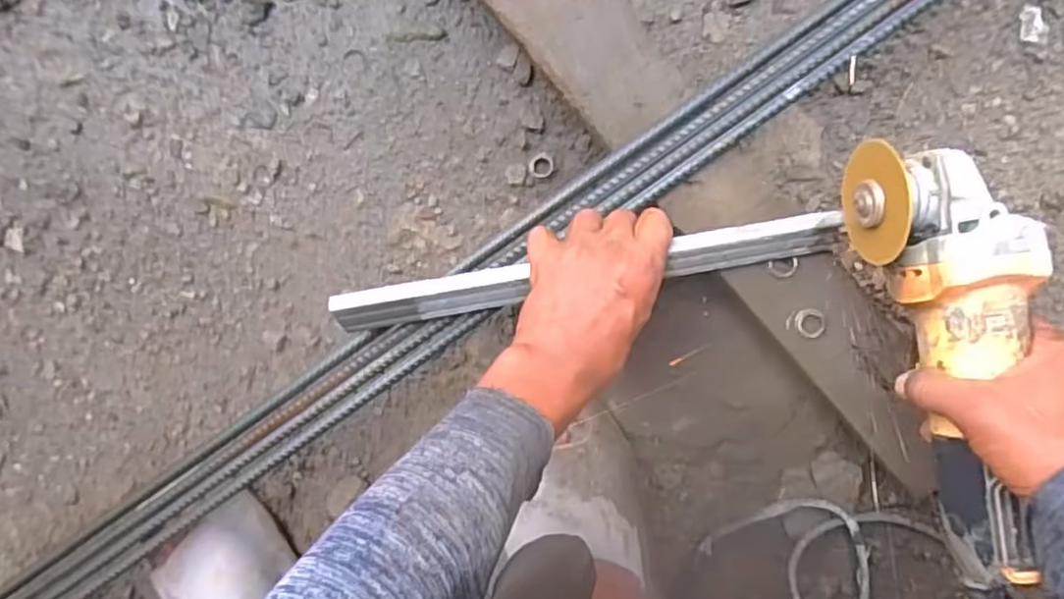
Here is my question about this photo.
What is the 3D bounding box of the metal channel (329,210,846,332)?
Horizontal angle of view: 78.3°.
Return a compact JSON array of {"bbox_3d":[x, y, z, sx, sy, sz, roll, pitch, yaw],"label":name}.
[{"bbox_3d":[0.039,-0.018,0.462,0.355,0.031,0.030,-10,96,4],"label":"metal channel"}]

